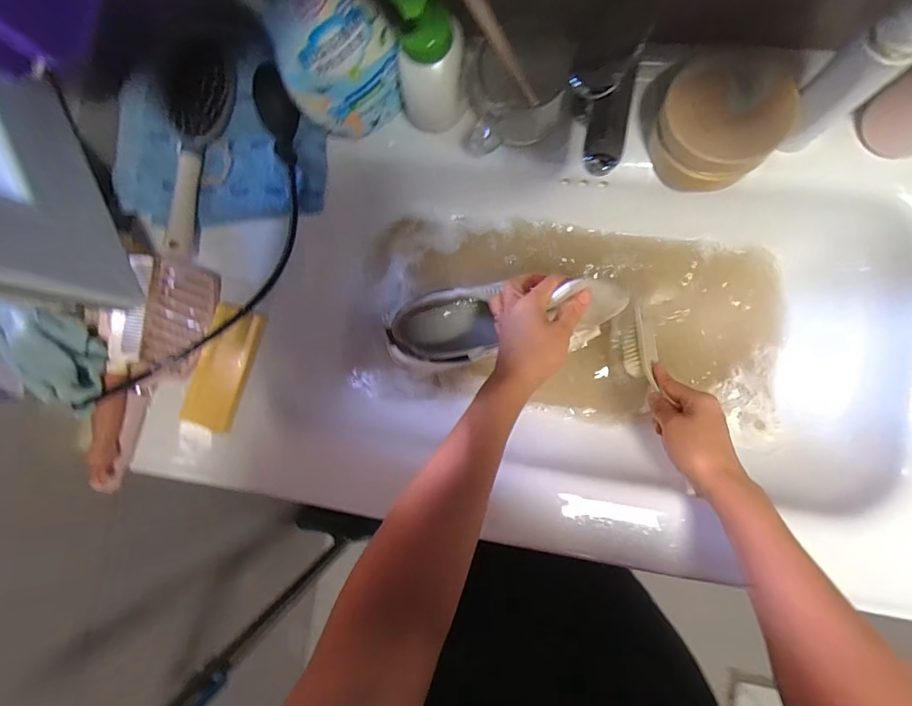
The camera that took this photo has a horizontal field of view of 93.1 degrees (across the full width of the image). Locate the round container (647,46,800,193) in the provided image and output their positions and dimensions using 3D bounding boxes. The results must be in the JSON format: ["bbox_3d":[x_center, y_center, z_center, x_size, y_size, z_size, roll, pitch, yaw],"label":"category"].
[{"bbox_3d":[0.237,-0.207,0.392,0.095,0.061,0.101,0,86,7],"label":"round container"}]

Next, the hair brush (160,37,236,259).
[{"bbox_3d":[-0.281,-0.216,0.458,0.061,0.031,0.225,5,87,7],"label":"hair brush"}]

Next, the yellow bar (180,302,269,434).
[{"bbox_3d":[-0.254,0.015,0.473,0.055,0.025,0.133,14,88,7],"label":"yellow bar"}]

